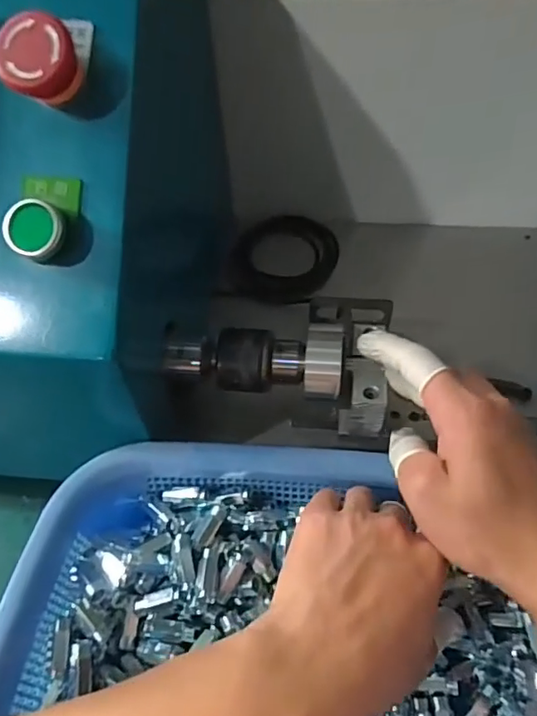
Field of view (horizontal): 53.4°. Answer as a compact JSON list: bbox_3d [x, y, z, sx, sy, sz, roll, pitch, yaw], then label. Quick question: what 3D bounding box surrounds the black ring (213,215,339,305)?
[{"bbox_3d":[0.014,-0.093,0.507,0.094,0.012,0.110,11,57,12],"label":"black ring"}]

